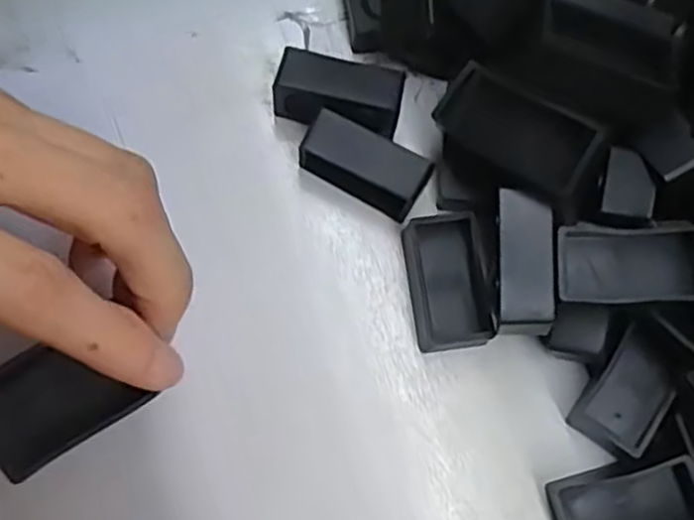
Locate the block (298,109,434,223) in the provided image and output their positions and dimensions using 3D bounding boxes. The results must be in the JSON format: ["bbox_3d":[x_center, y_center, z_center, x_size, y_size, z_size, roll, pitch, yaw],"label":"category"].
[{"bbox_3d":[0.006,-0.030,0.248,0.041,0.025,0.018,28,77,3],"label":"block"}]

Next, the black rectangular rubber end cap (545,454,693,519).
[{"bbox_3d":[0.086,0.075,0.229,0.043,0.016,0.023,-17,79,-7],"label":"black rectangular rubber end cap"}]

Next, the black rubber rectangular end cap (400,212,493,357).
[{"bbox_3d":[0.033,0.008,0.244,0.023,0.015,0.042,-8,78,-5],"label":"black rubber rectangular end cap"}]

